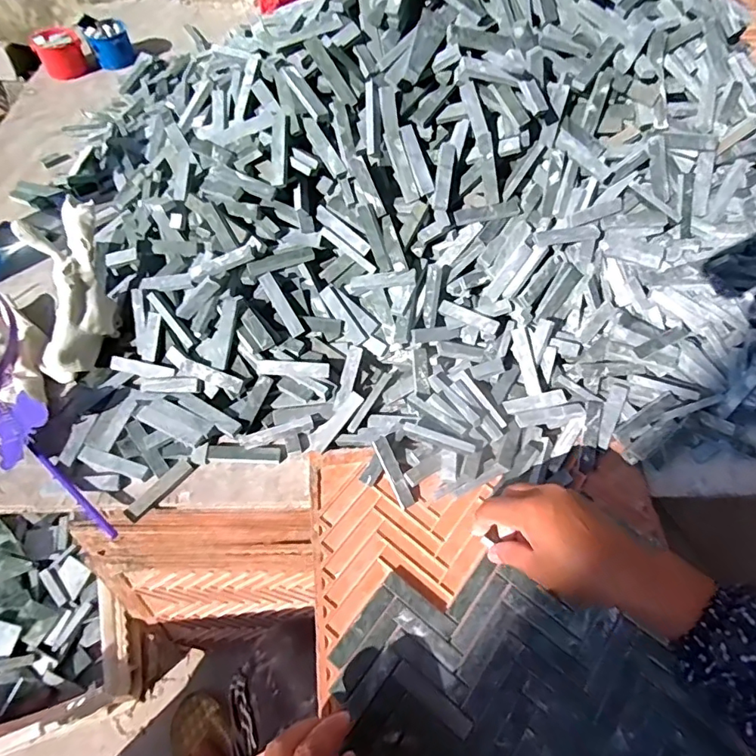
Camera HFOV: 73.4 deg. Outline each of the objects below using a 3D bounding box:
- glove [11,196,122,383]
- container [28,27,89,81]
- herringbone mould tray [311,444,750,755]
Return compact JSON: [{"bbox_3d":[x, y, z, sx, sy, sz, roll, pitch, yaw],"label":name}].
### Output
[{"bbox_3d":[-0.277,-0.076,0.454,0.063,0.056,0.160,3,102,-1],"label":"glove"},{"bbox_3d":[-0.468,-0.478,0.748,0.062,0.048,0.058,1,58,-2],"label":"container"},{"bbox_3d":[0.104,0.215,0.373,0.283,0.014,0.342,-4,59,-5],"label":"herringbone mould tray"}]

